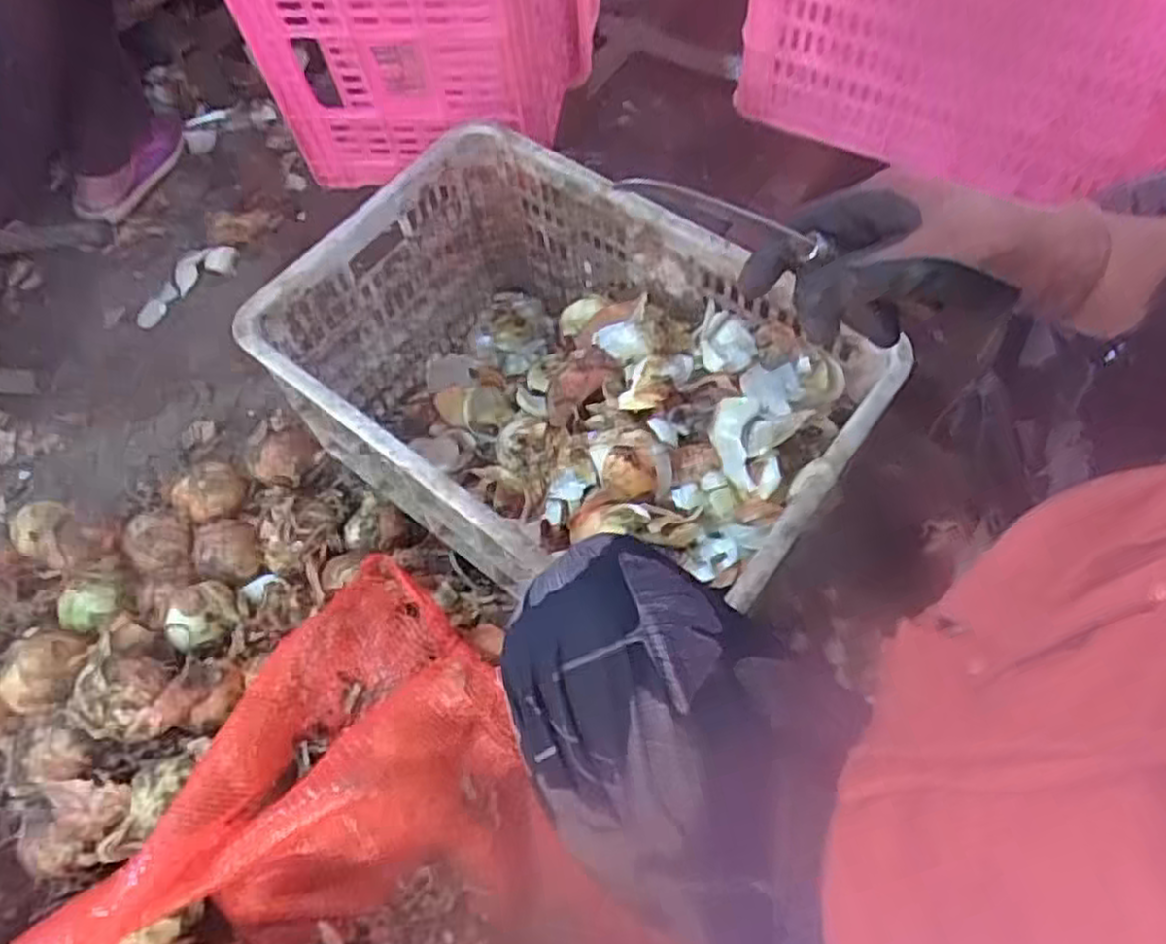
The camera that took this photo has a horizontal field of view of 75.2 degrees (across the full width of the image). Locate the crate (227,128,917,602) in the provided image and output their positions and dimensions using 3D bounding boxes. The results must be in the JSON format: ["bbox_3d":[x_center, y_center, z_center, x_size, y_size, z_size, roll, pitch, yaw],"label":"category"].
[{"bbox_3d":[-0.014,-0.068,0.753,0.513,0.252,0.354,33,66,19],"label":"crate"}]

